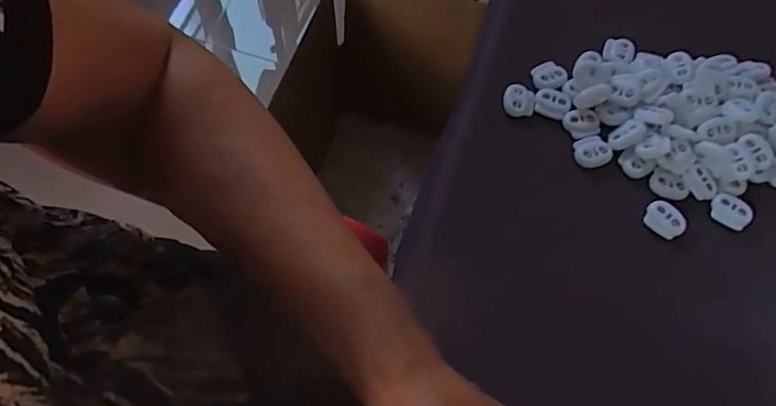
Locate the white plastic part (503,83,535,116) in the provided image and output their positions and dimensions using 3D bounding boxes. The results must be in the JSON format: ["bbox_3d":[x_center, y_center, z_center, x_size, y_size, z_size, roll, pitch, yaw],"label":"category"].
[{"bbox_3d":[0.082,-0.064,0.343,0.020,0.004,0.021,1,65,-2],"label":"white plastic part"}]

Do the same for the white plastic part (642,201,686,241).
[{"bbox_3d":[0.157,0.009,0.310,0.022,0.004,0.021,38,69,14],"label":"white plastic part"}]

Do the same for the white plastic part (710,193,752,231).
[{"bbox_3d":[0.196,0.005,0.315,0.022,0.004,0.017,31,67,12],"label":"white plastic part"}]

